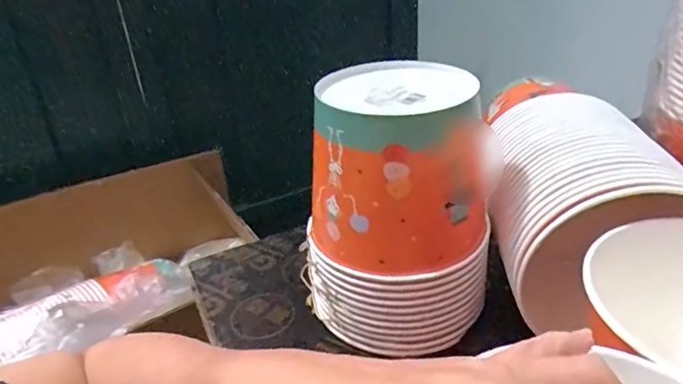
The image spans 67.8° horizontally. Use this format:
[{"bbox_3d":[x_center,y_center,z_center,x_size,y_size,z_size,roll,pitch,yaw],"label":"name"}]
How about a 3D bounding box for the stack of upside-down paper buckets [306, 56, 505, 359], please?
[{"bbox_3d":[0.051,0.009,0.445,0.145,0.204,0.133,10,32,24],"label":"stack of upside-down paper buckets"}]

